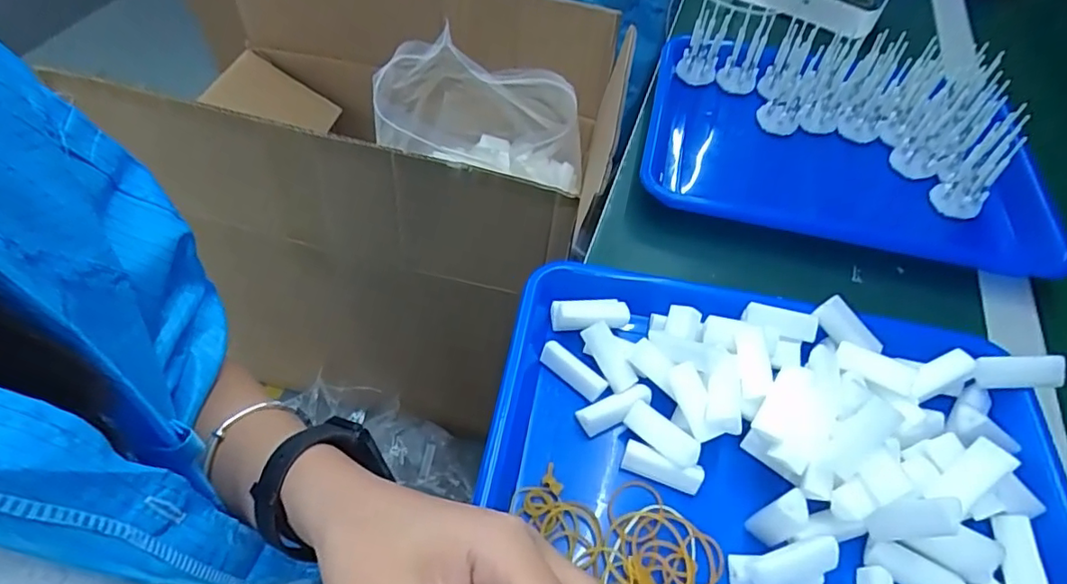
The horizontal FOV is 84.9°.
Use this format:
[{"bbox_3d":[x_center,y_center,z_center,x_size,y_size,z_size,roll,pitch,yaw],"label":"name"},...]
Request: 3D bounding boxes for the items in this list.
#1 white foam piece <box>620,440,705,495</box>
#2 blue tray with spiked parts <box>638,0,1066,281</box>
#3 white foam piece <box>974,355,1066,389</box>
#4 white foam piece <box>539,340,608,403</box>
[{"bbox_3d":[0.075,0.102,0.340,0.045,0.017,0.016,19,54,9],"label":"white foam piece"},{"bbox_3d":[0.265,-0.138,0.508,0.318,0.069,0.231,15,53,6],"label":"blue tray with spiked parts"},{"bbox_3d":[0.307,0.051,0.369,0.050,0.017,0.014,-2,52,12],"label":"white foam piece"},{"bbox_3d":[0.025,0.050,0.376,0.046,0.014,0.013,39,59,22],"label":"white foam piece"}]

